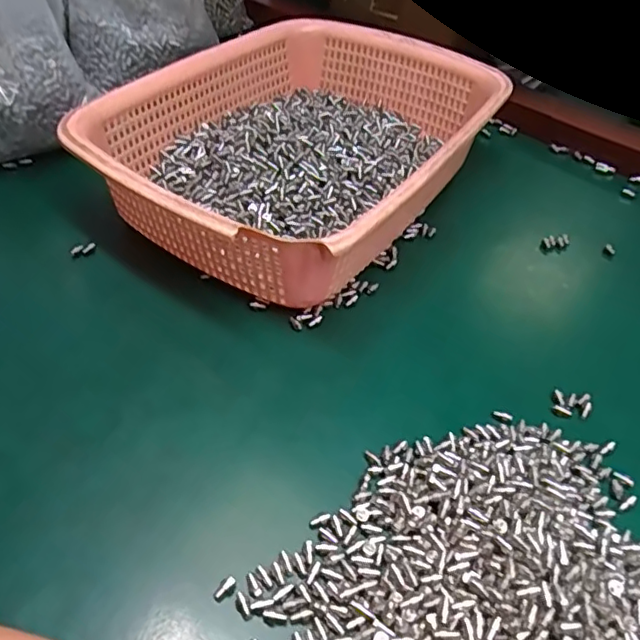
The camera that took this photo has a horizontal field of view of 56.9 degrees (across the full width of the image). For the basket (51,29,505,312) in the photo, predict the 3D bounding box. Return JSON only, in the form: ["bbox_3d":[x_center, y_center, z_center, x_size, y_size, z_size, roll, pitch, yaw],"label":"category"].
[{"bbox_3d":[-0.010,-0.122,0.430,0.212,0.080,0.292,28,50,21],"label":"basket"}]

